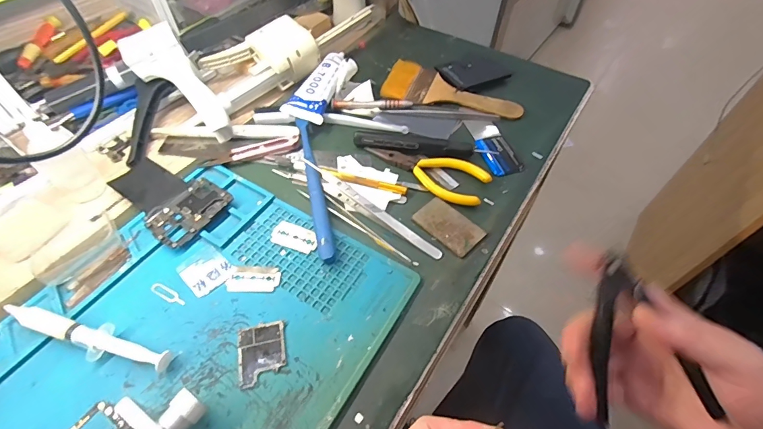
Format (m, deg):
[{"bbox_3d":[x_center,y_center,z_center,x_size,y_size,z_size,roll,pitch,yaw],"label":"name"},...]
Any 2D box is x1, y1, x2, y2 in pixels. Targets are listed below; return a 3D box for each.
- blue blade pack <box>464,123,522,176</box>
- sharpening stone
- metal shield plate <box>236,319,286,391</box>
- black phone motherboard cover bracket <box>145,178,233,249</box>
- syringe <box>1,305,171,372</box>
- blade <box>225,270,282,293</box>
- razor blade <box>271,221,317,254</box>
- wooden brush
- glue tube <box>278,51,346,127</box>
[{"bbox_3d":[0.119,-0.074,0.421,0.039,0.007,0.081,-12,54,-10],"label":"blue blade pack"},{"bbox_3d":[0.061,0.010,0.356,0.060,0.004,0.038,39,61,24],"label":"sharpening stone"},{"bbox_3d":[-0.086,0.099,0.283,0.033,0.004,0.041,-12,54,-10],"label":"metal shield plate"},{"bbox_3d":[-0.173,-0.003,0.354,0.048,0.007,0.068,31,58,20],"label":"black phone motherboard cover bracket"},{"bbox_3d":[-0.211,0.088,0.282,0.127,0.014,0.023,13,54,9],"label":"syringe"},{"bbox_3d":[-0.104,0.053,0.317,0.041,0.004,0.019,1,53,0],"label":"blade"},{"bbox_3d":[-0.076,0.019,0.345,0.042,0.004,0.025,17,55,11],"label":"razor blade"},{"bbox_3d":[0.086,-0.149,0.468,0.161,0.012,0.069,13,54,9],"label":"wooden brush"},{"bbox_3d":[-0.072,-0.147,0.453,0.042,0.025,0.111,13,54,9],"label":"glue tube"}]

